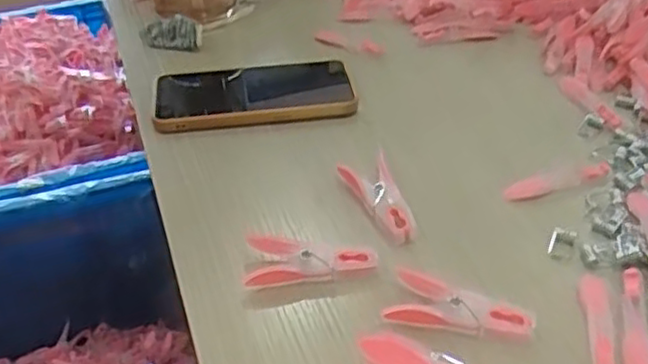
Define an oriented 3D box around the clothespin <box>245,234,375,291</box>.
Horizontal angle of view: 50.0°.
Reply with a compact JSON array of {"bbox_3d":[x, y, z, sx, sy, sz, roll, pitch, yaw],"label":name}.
[{"bbox_3d":[-0.007,0.048,0.409,0.075,0.017,0.031,0,38,1],"label":"clothespin"}]

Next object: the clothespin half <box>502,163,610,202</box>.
[{"bbox_3d":[0.159,-0.001,0.477,0.083,0.005,0.018,-15,41,-17],"label":"clothespin half"}]

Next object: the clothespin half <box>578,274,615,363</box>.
[{"bbox_3d":[0.148,0.077,0.375,0.015,0.004,0.076,7,39,10],"label":"clothespin half"}]

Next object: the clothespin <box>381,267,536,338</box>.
[{"bbox_3d":[0.073,0.071,0.377,0.075,0.013,0.035,12,40,16],"label":"clothespin"}]

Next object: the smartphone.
[{"bbox_3d":[-0.056,-0.070,0.558,0.156,0.015,0.086,-5,39,-5],"label":"smartphone"}]

